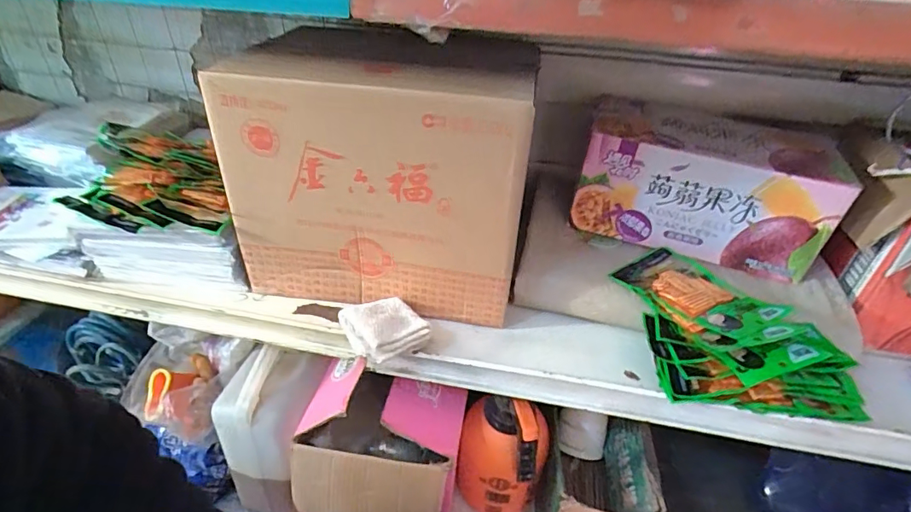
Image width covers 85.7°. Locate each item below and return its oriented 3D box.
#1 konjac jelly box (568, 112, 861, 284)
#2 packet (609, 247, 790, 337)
[{"bbox_3d":[0.313,-0.084,0.636,0.289,0.151,0.106,12,35,12],"label":"konjac jelly box"},{"bbox_3d":[0.279,0.039,0.573,0.102,0.028,0.162,-16,39,-27],"label":"packet"}]

